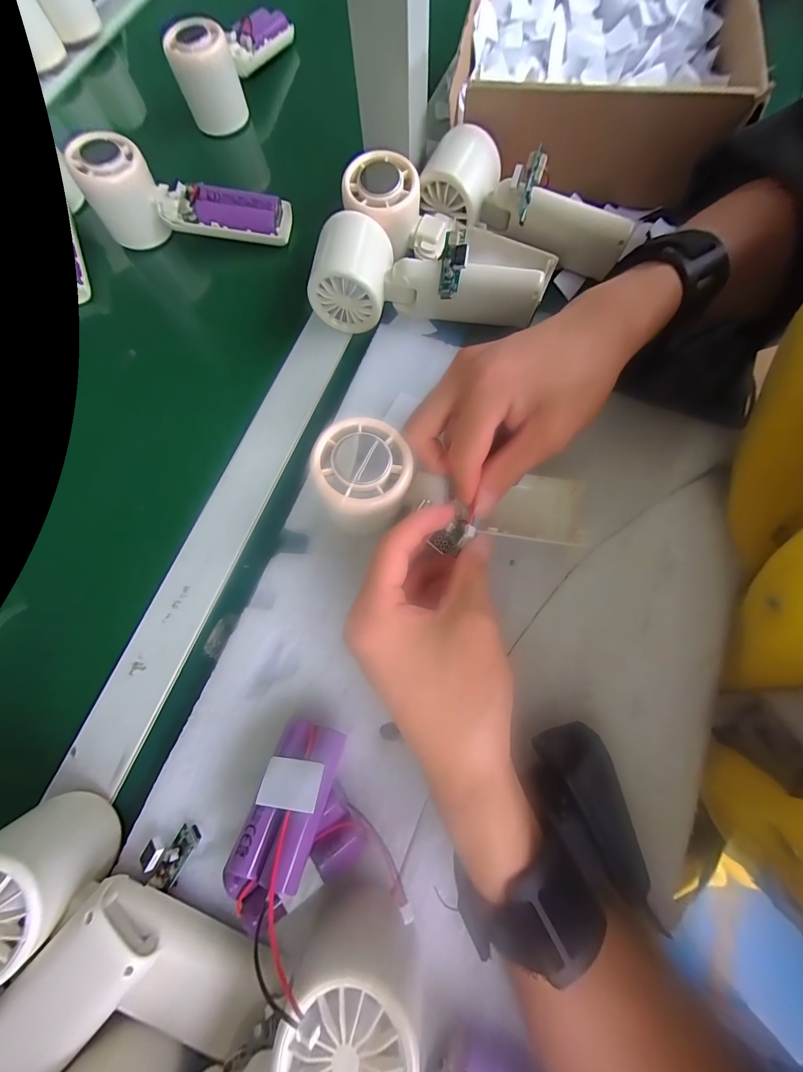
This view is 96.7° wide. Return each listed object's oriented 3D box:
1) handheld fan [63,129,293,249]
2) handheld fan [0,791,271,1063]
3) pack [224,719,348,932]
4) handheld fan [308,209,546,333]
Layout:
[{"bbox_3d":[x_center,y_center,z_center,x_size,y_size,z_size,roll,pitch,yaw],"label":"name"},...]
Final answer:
[{"bbox_3d":[-0.183,-0.284,0.312,0.161,0.071,0.058,2,77,2],"label":"handheld fan"},{"bbox_3d":[-0.140,0.196,0.172,0.154,0.051,0.053,27,79,7],"label":"handheld fan"},{"bbox_3d":[-0.057,0.136,0.178,0.034,0.018,0.077,15,55,5],"label":"pack"},{"bbox_3d":[0.023,-0.186,0.262,0.168,0.045,0.051,9,77,3],"label":"handheld fan"}]

